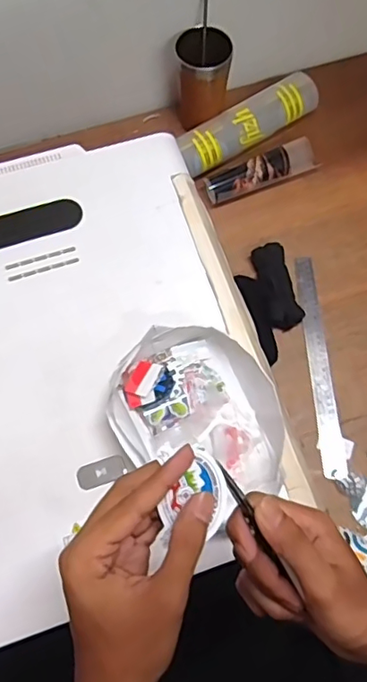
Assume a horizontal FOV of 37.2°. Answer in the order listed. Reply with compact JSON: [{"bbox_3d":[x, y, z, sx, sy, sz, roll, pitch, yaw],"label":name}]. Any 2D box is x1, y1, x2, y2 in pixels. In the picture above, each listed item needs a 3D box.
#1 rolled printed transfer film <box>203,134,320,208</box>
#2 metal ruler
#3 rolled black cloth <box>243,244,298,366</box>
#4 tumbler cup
[{"bbox_3d":[0.119,-0.263,0.847,0.181,0.040,0.054,-21,72,-9],"label":"rolled printed transfer film"},{"bbox_3d":[0.189,0.028,0.769,0.030,0.007,0.318,-7,71,6],"label":"metal ruler"},{"bbox_3d":[0.136,-0.081,0.793,0.051,0.023,0.126,-11,71,-6],"label":"rolled black cloth"},{"bbox_3d":[0.029,-0.402,0.844,0.075,0.129,0.071,1,70,-1],"label":"tumbler cup"}]

